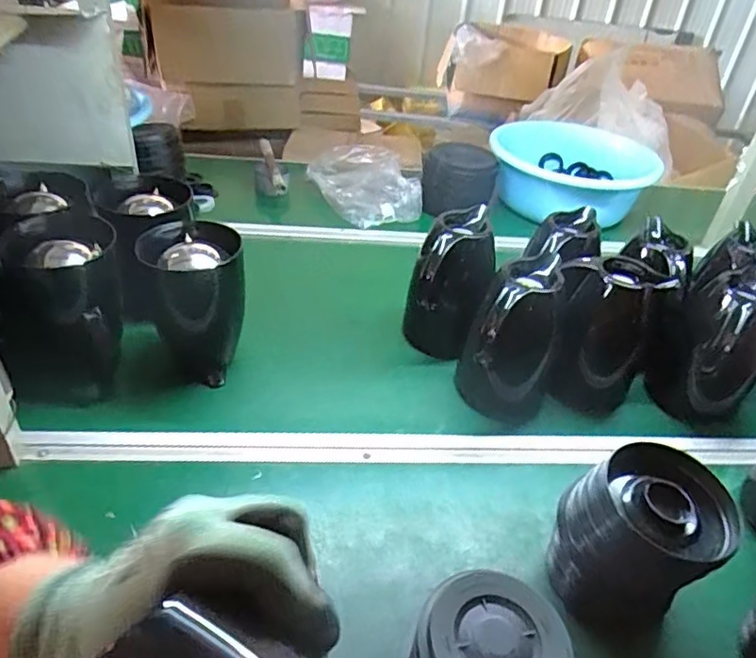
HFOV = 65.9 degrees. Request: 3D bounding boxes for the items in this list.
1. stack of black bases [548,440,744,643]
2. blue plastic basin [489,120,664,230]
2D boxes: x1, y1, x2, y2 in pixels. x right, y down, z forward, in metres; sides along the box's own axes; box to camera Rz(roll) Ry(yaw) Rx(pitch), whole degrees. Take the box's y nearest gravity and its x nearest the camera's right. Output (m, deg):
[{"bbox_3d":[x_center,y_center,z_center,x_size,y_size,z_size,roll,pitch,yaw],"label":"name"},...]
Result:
[{"bbox_3d":[0.250,0.210,0.579,0.110,0.174,0.133,-13,41,-25],"label":"stack of black bases"},{"bbox_3d":[0.445,-0.358,1.346,0.388,0.127,0.334,15,38,11],"label":"blue plastic basin"}]

